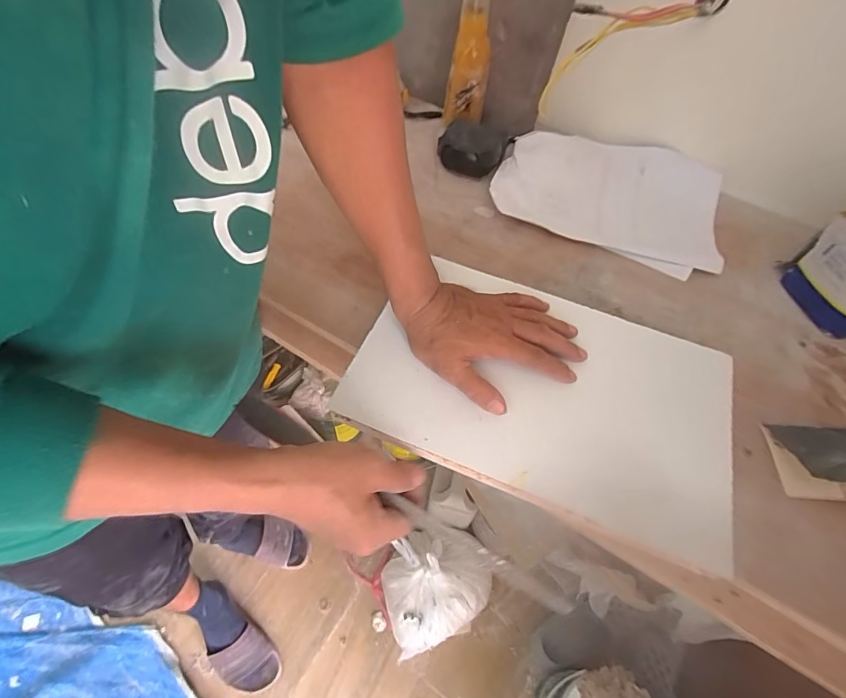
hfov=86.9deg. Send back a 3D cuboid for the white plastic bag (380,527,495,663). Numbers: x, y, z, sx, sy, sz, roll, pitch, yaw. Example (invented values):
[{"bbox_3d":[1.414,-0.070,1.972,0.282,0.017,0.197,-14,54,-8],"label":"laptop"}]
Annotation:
[{"bbox_3d":[0.032,0.513,0.980,0.239,0.161,0.213,-16,60,-13],"label":"white plastic bag"}]

